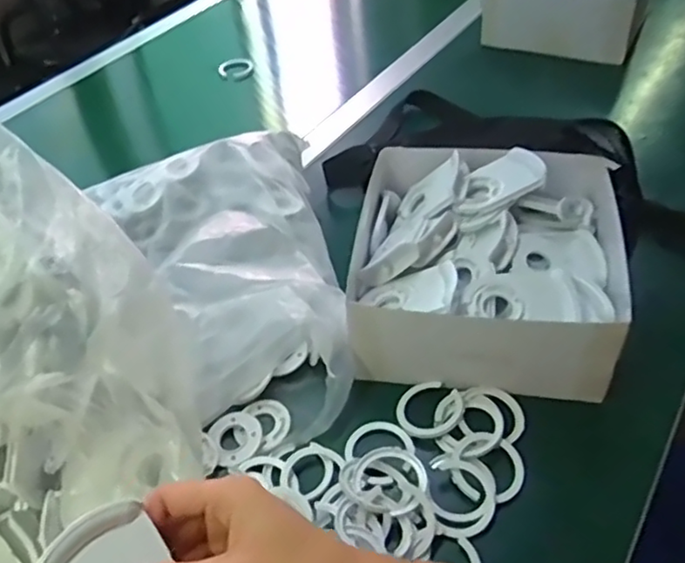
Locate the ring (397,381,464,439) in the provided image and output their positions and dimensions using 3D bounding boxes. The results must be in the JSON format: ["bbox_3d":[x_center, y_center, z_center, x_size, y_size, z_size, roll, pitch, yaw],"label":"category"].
[{"bbox_3d":[0.068,0.098,0.492,0.047,0.006,0.049,-4,45,4],"label":"ring"}]

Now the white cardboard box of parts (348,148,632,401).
[{"bbox_3d":[0.119,-0.018,0.543,0.204,0.089,0.200,2,46,10],"label":"white cardboard box of parts"}]

